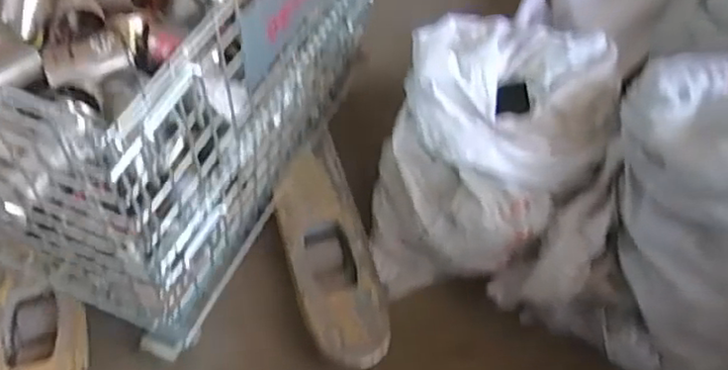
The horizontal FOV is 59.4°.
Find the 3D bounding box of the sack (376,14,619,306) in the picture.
[{"bbox_3d":[0.242,-0.066,1.234,0.382,0.384,0.461,20,54,11],"label":"sack"}]

